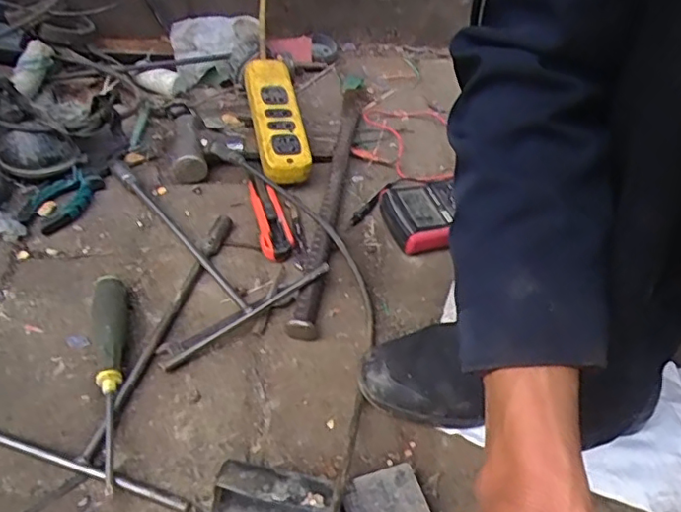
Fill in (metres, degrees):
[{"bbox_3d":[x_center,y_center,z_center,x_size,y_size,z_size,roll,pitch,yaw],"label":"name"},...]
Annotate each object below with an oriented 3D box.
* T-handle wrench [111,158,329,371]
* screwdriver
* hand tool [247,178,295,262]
[{"bbox_3d":[-0.166,-0.032,0.647,0.177,0.030,0.303,-24,54,-26],"label":"T-handle wrench"},{"bbox_3d":[-0.196,0.101,0.519,0.027,0.034,0.204,-8,48,-14],"label":"screwdriver"},{"bbox_3d":[-0.077,-0.041,0.669,0.035,0.023,0.116,-7,48,-12],"label":"hand tool"}]

